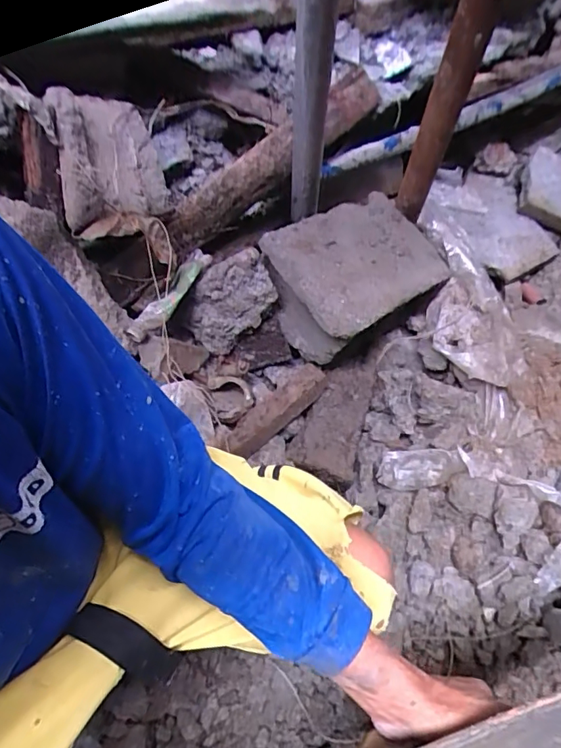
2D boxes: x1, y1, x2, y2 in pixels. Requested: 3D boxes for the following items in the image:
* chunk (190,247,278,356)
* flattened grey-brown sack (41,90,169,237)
[{"bbox_3d":[-0.081,-0.128,0.830,0.109,0.184,0.075,40,31,-12],"label":"chunk"},{"bbox_3d":[-0.267,-0.327,0.760,0.162,0.057,0.199,-24,98,-52],"label":"flattened grey-brown sack"}]

